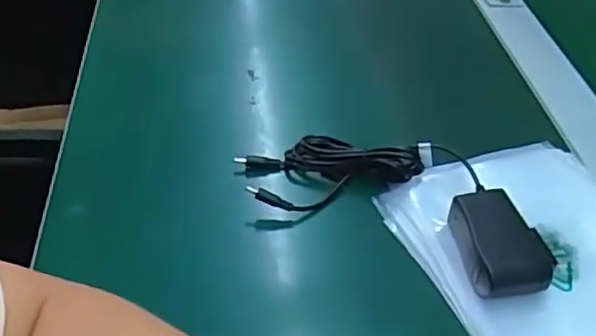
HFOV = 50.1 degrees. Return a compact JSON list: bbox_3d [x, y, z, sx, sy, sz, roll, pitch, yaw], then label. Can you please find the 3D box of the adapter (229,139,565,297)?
[{"bbox_3d":[0.067,0.014,0.454,0.229,0.039,0.114,22,47,21],"label":"adapter"}]

